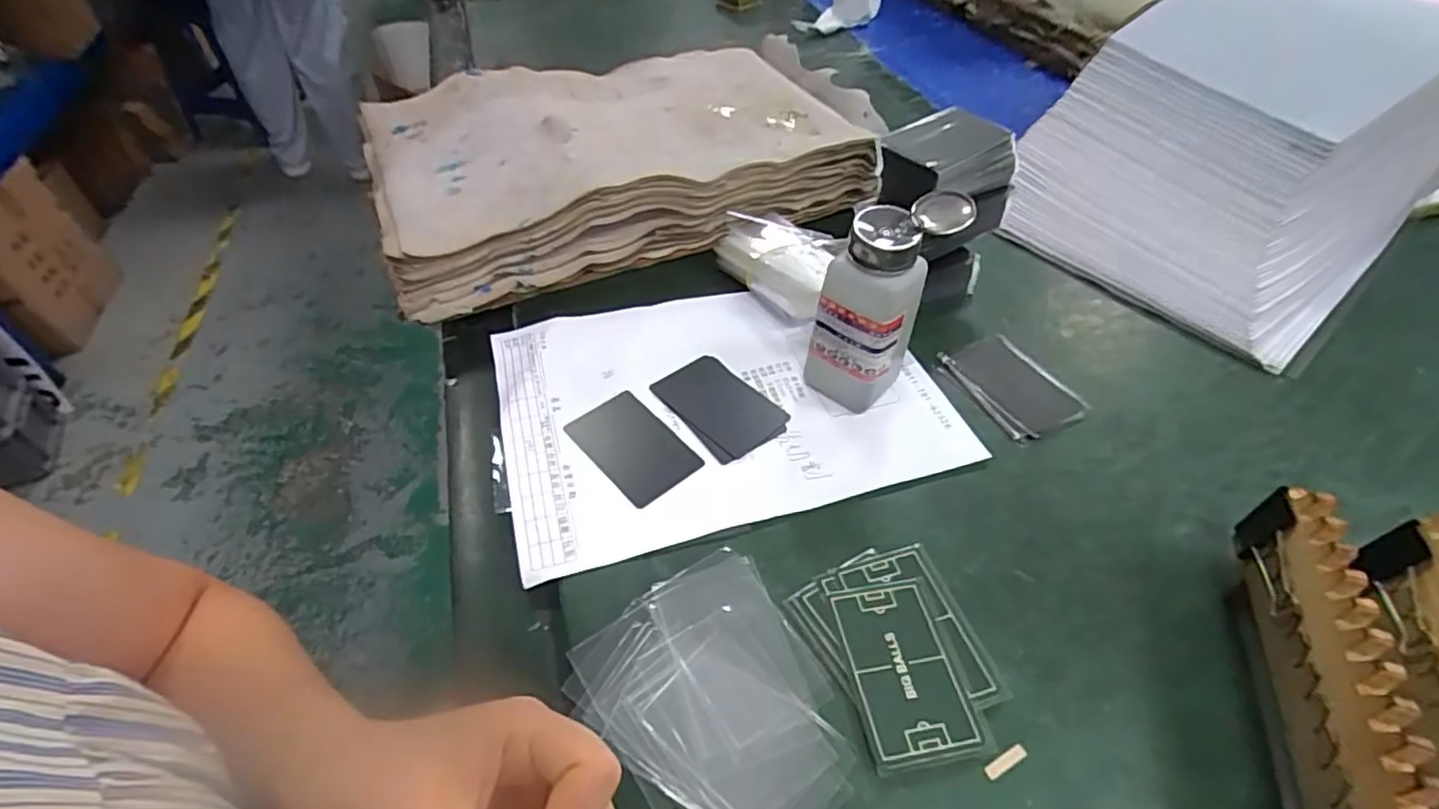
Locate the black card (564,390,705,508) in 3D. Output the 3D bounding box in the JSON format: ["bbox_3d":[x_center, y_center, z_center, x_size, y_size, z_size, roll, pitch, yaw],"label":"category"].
[{"bbox_3d":[-0.057,0.028,0.427,0.056,0.004,0.088,-32,54,-28],"label":"black card"}]

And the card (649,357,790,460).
[{"bbox_3d":[-0.001,-0.002,0.440,0.054,0.004,0.087,-36,59,-29],"label":"card"}]

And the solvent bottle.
[{"bbox_3d":[0.100,-0.062,0.407,0.069,0.134,0.055,-31,56,-27],"label":"solvent bottle"}]

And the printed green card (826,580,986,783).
[{"bbox_3d":[0.091,0.131,0.318,0.053,0.004,0.085,-6,49,-8],"label":"printed green card"}]

